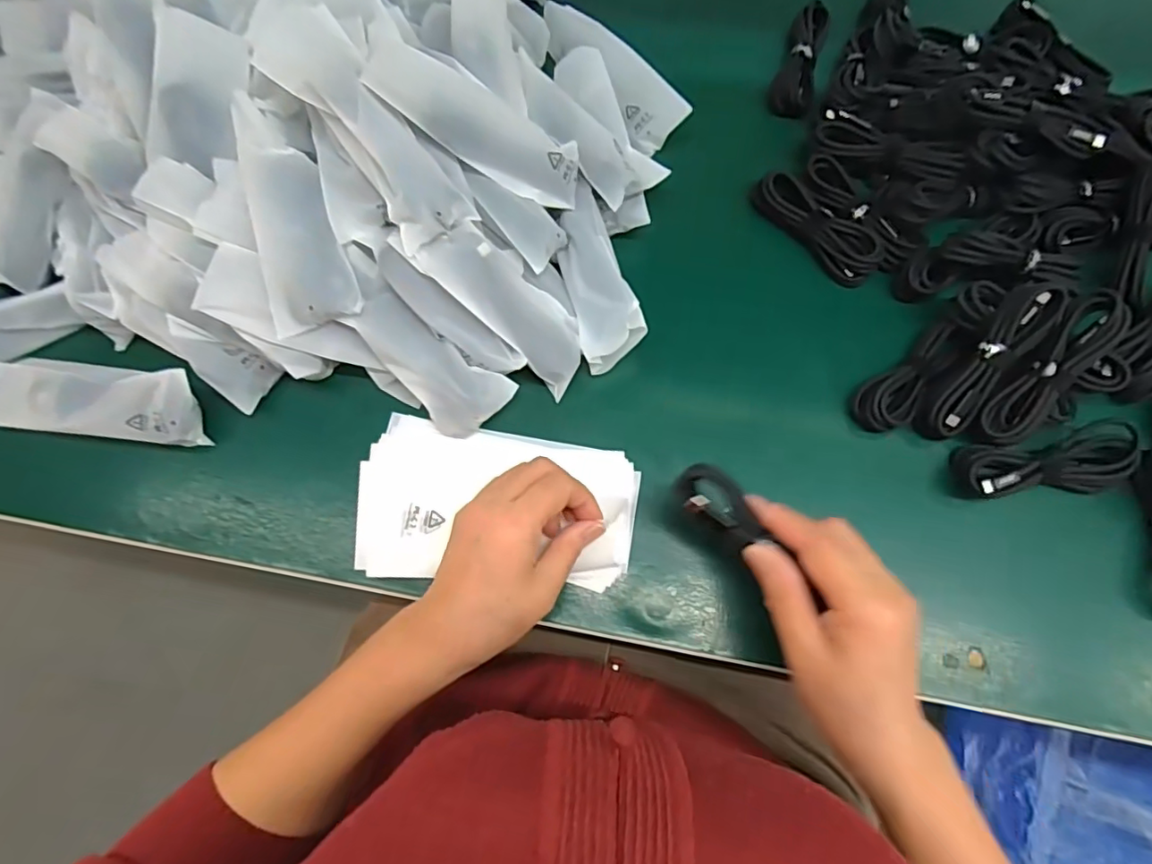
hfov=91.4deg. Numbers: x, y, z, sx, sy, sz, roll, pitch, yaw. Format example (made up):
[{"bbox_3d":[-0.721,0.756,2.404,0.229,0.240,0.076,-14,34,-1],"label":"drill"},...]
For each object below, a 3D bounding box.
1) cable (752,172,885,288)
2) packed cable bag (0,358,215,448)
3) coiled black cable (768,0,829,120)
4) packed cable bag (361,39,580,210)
[{"bbox_3d":[0.184,-0.157,0.427,0.035,0.020,0.106,-43,79,-10],"label":"cable"},{"bbox_3d":[-0.328,-0.021,0.379,0.153,0.039,0.052,9,76,3],"label":"packed cable bag"},{"bbox_3d":[0.187,-0.310,0.469,0.032,0.020,0.100,16,76,5],"label":"coiled black cable"},{"bbox_3d":[-0.060,-0.195,0.367,0.146,0.013,0.046,14,116,-32],"label":"packed cable bag"}]

